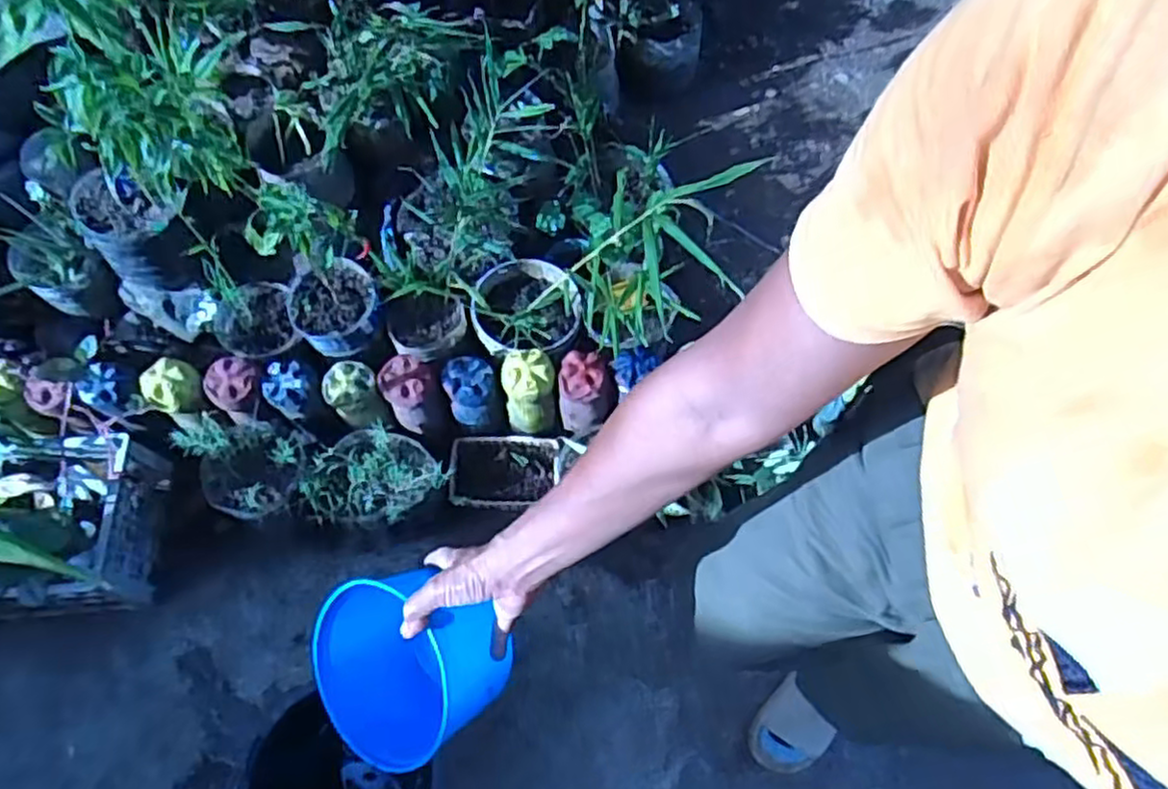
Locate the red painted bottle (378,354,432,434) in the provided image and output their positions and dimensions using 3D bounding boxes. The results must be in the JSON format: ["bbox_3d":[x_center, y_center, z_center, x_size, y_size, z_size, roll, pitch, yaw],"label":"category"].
[{"bbox_3d":[-0.314,-0.004,1.314,0.093,0.142,0.102,0,67,1],"label":"red painted bottle"}]

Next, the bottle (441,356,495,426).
[{"bbox_3d":[-0.205,-0.009,1.321,0.091,0.109,0.102,-10,67,-3],"label":"bottle"}]

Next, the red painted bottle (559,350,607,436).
[{"bbox_3d":[-0.003,-0.004,1.315,0.080,0.143,0.089,-5,67,-1],"label":"red painted bottle"}]

